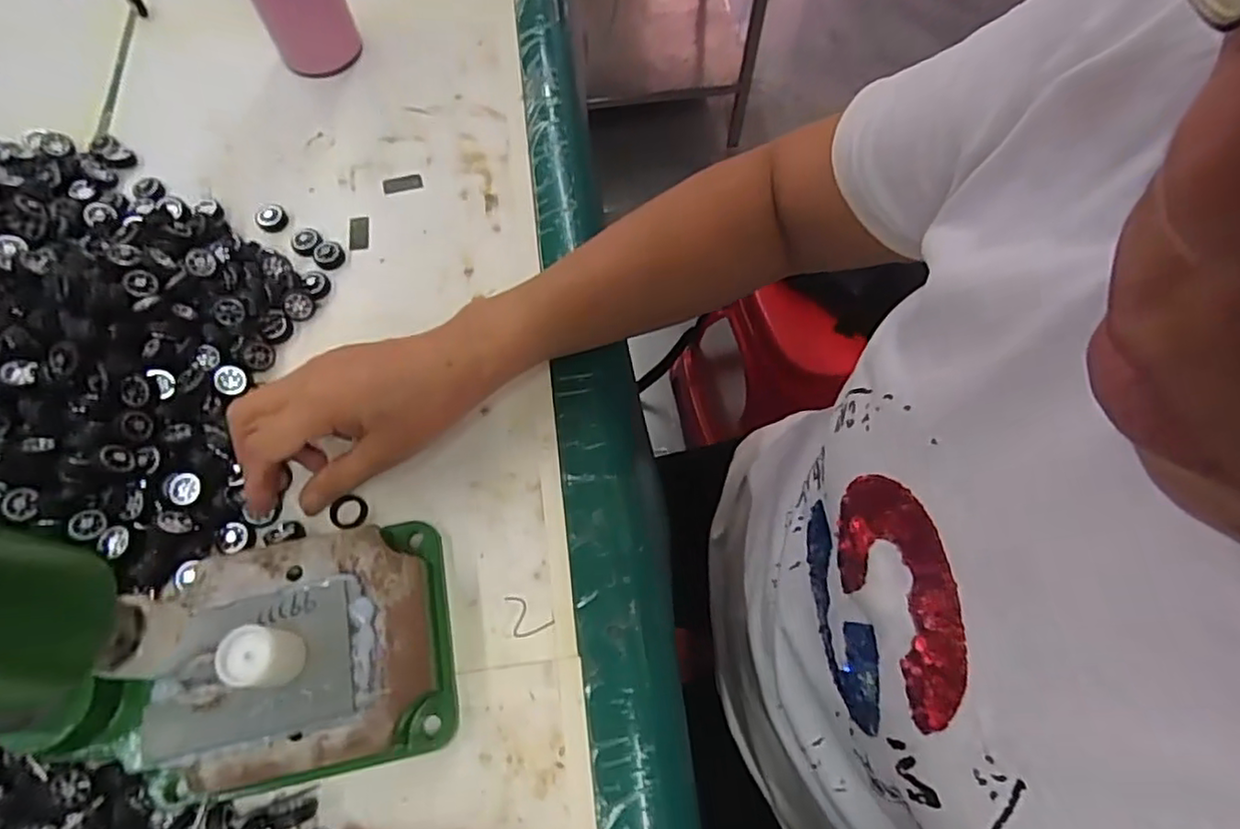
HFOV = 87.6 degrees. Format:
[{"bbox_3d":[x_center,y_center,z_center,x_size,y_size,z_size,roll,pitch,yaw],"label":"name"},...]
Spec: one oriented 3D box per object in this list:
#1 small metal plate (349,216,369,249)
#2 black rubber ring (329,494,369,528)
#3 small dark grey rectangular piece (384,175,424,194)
[{"bbox_3d":[-0.183,-0.128,0.453,0.013,0.004,0.027,-5,67,-3],"label":"small metal plate"},{"bbox_3d":[-0.156,0.057,0.373,0.019,0.006,0.020,0,67,-1],"label":"black rubber ring"},{"bbox_3d":[-0.159,-0.169,0.472,0.028,0.004,0.013,-15,68,-7],"label":"small dark grey rectangular piece"}]

